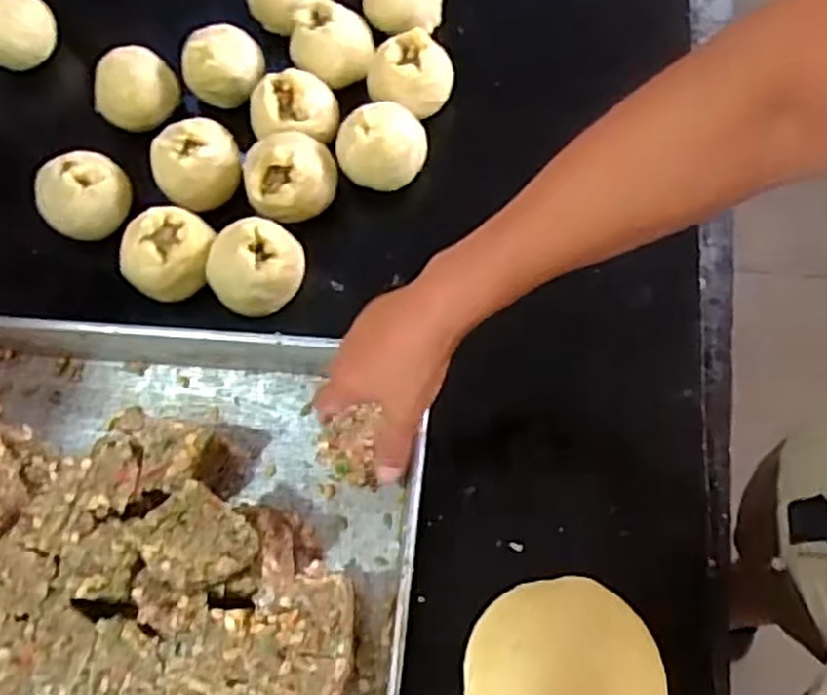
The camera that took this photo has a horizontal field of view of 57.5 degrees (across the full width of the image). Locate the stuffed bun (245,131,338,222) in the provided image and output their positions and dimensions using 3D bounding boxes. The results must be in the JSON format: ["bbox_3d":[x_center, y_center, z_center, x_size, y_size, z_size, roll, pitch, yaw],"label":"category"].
[{"bbox_3d":[-0.105,-0.145,0.651,0.078,0.062,0.065,-15,65,-3],"label":"stuffed bun"}]

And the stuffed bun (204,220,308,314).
[{"bbox_3d":[-0.130,-0.072,0.612,0.078,0.051,0.071,-15,63,-4],"label":"stuffed bun"}]

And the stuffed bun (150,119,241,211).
[{"bbox_3d":[-0.190,-0.162,0.666,0.075,0.057,0.064,-23,64,-8],"label":"stuffed bun"}]

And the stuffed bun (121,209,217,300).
[{"bbox_3d":[-0.202,-0.080,0.624,0.080,0.047,0.061,-33,68,-11],"label":"stuffed bun"}]

